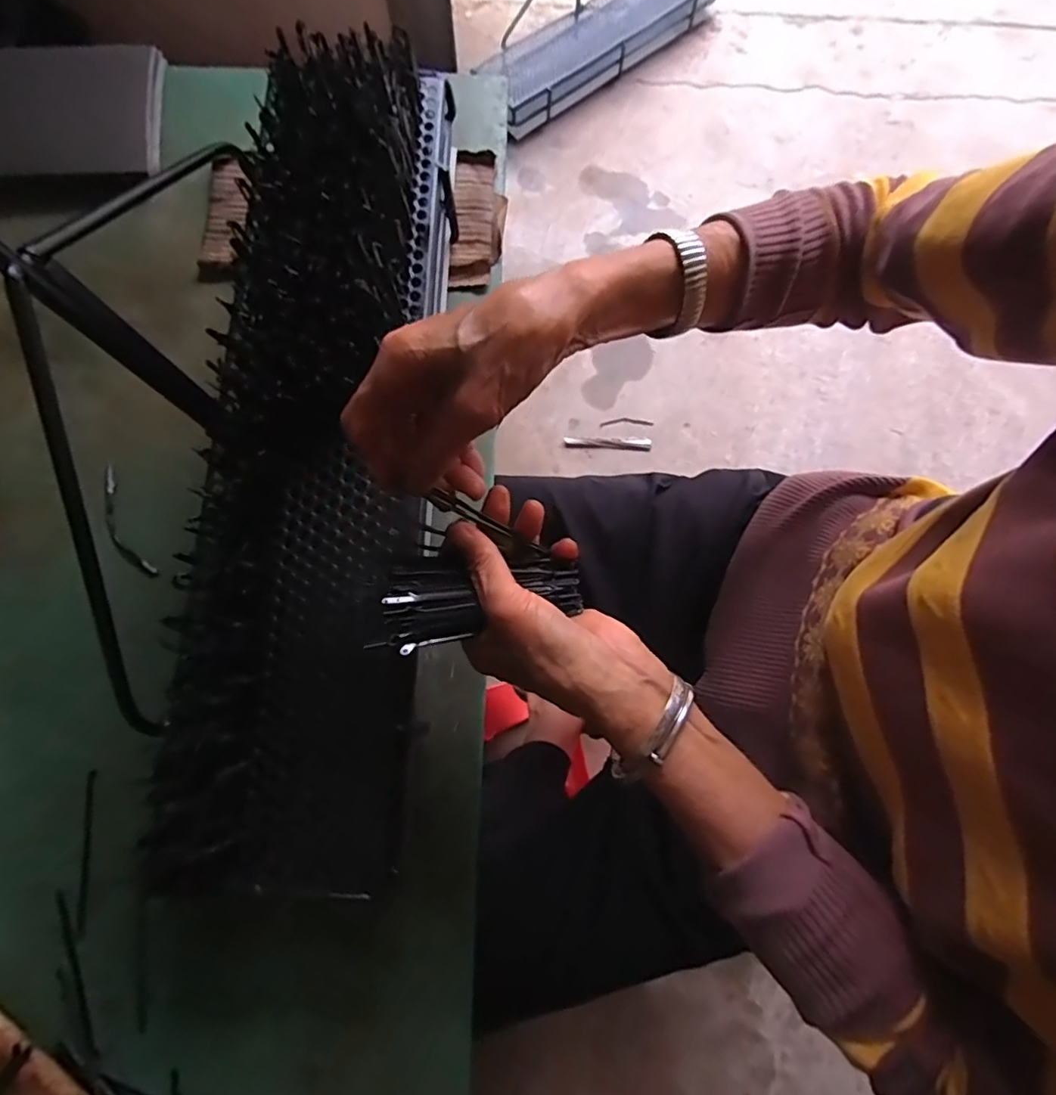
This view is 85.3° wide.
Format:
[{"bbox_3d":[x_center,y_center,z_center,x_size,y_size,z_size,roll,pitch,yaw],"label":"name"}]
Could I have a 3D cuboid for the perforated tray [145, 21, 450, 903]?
[{"bbox_3d":[-0.140,-0.086,0.384,0.135,0.073,0.584,3,81,0],"label":"perforated tray"}]

